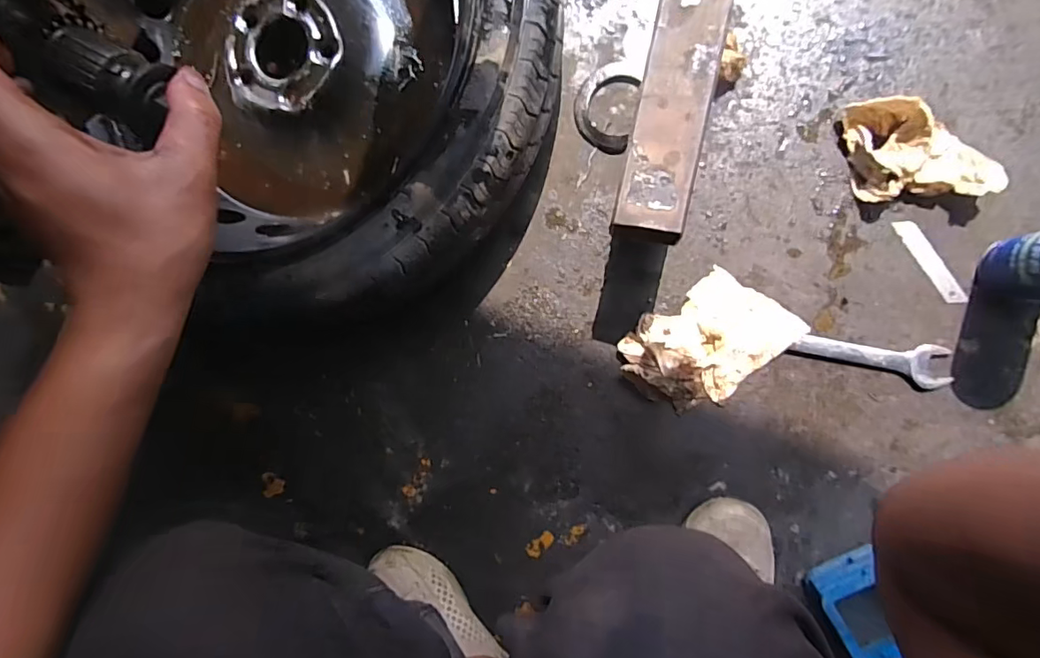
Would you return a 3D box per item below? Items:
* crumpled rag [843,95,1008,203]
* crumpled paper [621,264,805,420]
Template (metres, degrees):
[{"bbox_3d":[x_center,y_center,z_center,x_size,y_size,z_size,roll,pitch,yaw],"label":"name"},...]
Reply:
[{"bbox_3d":[0.394,-0.177,0.508,0.135,0.048,0.098,1,91,10],"label":"crumpled rag"},{"bbox_3d":[0.194,0.017,0.535,0.162,0.067,0.123,-45,84,8],"label":"crumpled paper"}]

